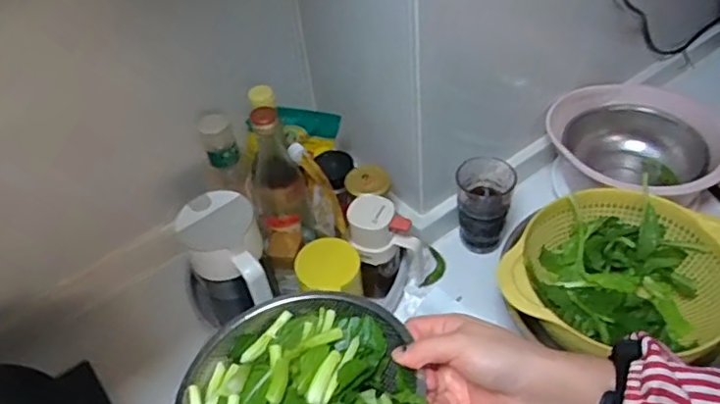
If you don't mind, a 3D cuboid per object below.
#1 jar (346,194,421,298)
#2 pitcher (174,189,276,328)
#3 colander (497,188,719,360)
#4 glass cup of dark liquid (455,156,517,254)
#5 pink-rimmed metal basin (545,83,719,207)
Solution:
[{"bbox_3d":[0.028,0.056,0.770,0.078,0.134,0.062,-11,46,-5],"label":"jar"},{"bbox_3d":[-0.143,0.090,0.696,0.089,0.177,0.116,-22,48,-15],"label":"pitcher"},{"bbox_3d":[0.306,0.095,0.727,0.240,0.089,0.227,24,53,26],"label":"colander"},{"bbox_3d":[0.166,0.007,0.835,0.071,0.112,0.078,-3,45,3],"label":"glass cup of dark liquid"},{"bbox_3d":[0.380,-0.053,0.865,0.218,0.119,0.204,-3,45,3],"label":"pink-rimmed metal basin"}]

